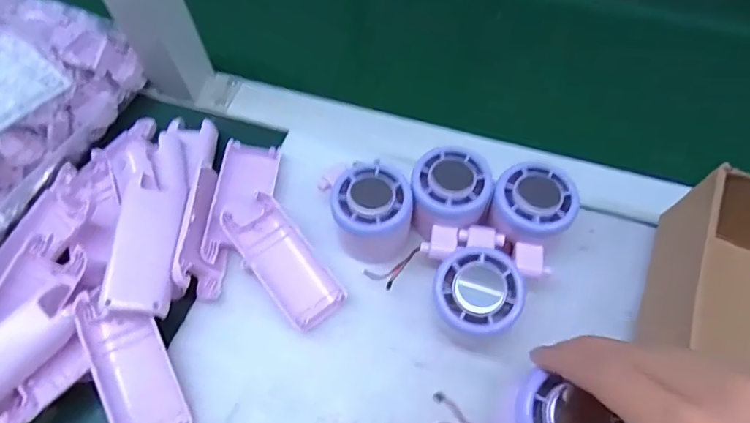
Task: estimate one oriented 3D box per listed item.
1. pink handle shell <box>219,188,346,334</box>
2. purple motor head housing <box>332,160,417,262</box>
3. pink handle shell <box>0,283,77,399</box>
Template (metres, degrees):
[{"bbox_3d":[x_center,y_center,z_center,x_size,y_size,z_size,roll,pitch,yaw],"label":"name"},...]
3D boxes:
[{"bbox_3d":[-0.065,0.035,0.375,0.043,0.012,0.099,-37,80,-16],"label":"pink handle shell"},{"bbox_3d":[-0.001,0.001,0.373,0.054,0.050,0.053,-1,62,2],"label":"purple motor head housing"},{"bbox_3d":[-0.240,0.094,0.330,0.036,0.013,0.096,39,70,20],"label":"pink handle shell"}]

